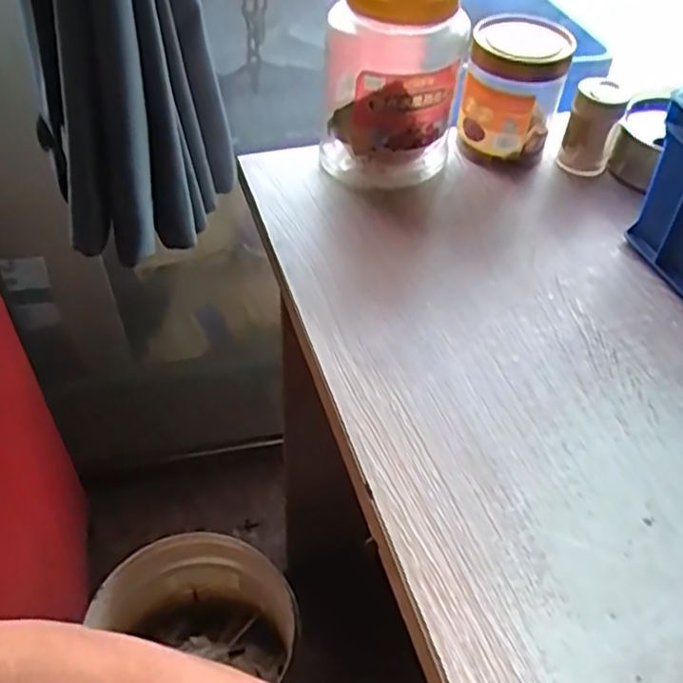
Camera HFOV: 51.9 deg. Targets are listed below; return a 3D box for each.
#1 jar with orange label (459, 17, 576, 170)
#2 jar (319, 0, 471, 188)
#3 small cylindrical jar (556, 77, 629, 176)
[{"bbox_3d":[0.151,-0.218,0.626,0.086,0.114,0.079,1,47,-1],"label":"jar with orange label"},{"bbox_3d":[0.043,-0.224,0.598,0.109,0.177,0.106,1,47,-1],"label":"jar"},{"bbox_3d":[0.227,-0.194,0.636,0.042,0.081,0.046,1,47,-1],"label":"small cylindrical jar"}]

